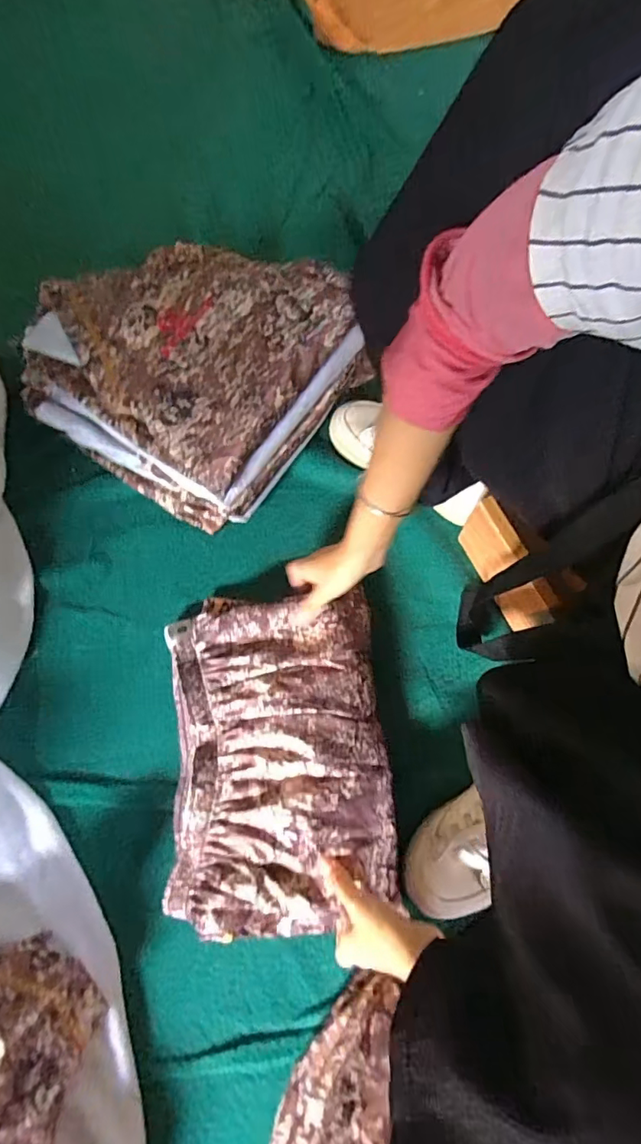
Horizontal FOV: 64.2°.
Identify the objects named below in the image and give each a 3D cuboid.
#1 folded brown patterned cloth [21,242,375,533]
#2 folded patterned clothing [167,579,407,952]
[{"bbox_3d":[-0.188,-0.283,0.669,0.400,0.167,0.321,32,72,10],"label":"folded brown patterned cloth"},{"bbox_3d":[-0.046,0.191,0.547,0.227,0.052,0.335,-4,71,-3],"label":"folded patterned clothing"}]

